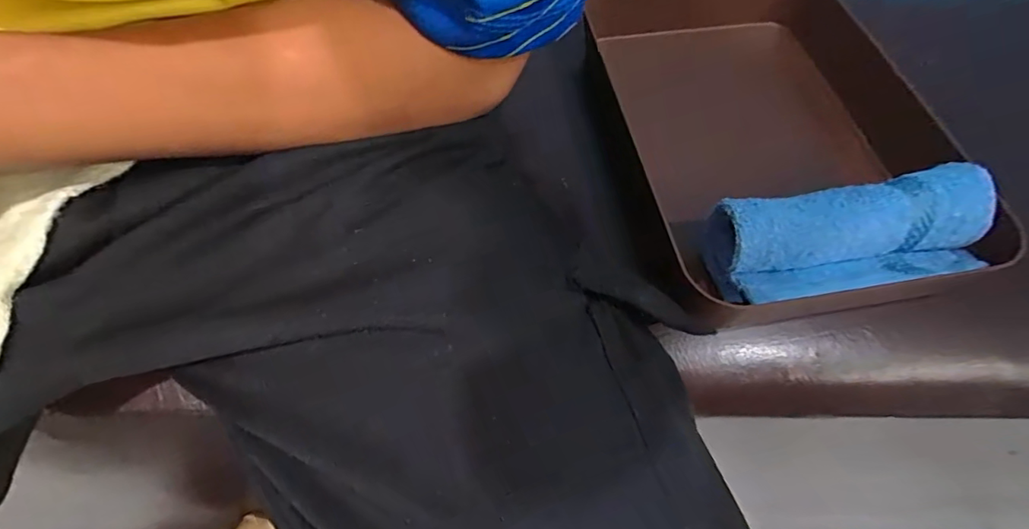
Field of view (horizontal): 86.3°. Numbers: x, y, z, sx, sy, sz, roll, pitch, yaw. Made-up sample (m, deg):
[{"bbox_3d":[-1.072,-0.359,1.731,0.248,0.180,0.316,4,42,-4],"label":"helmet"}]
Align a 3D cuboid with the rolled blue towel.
[{"bbox_3d":[0.186,-0.018,0.304,0.147,0.048,0.061,-9,55,-8],"label":"rolled blue towel"}]

